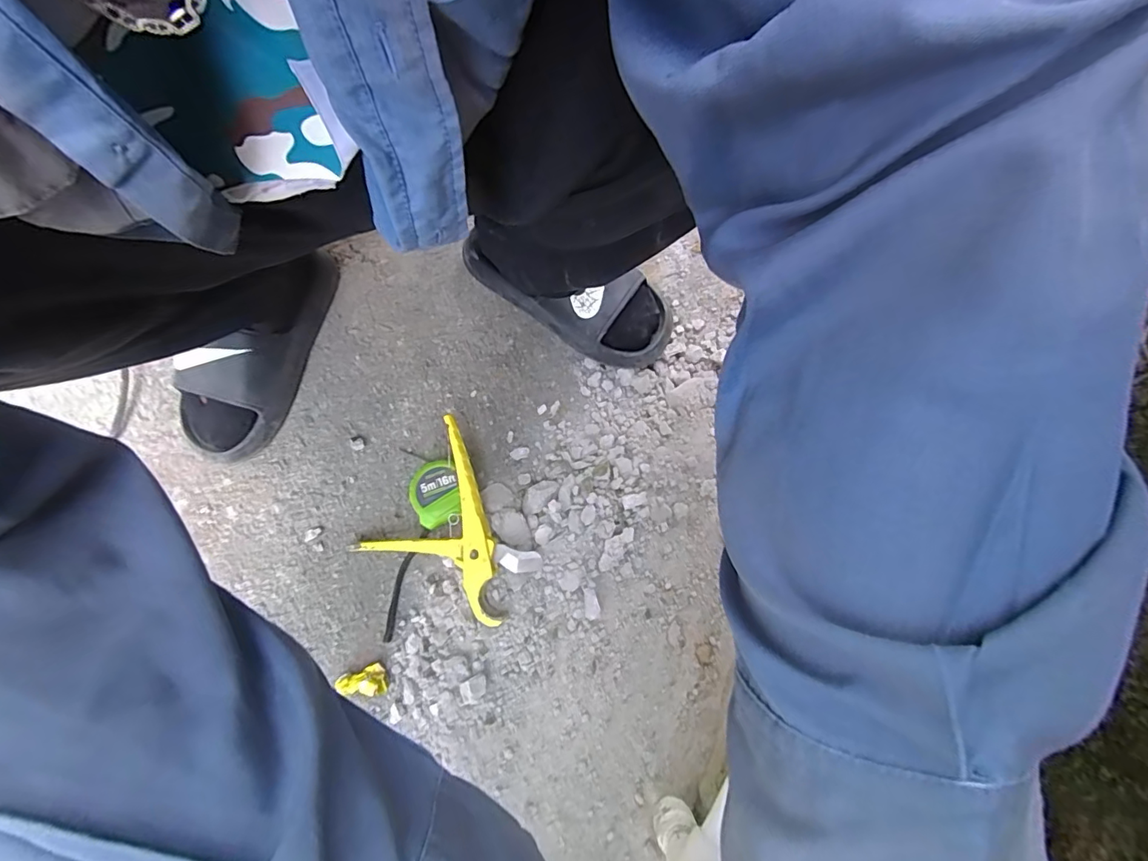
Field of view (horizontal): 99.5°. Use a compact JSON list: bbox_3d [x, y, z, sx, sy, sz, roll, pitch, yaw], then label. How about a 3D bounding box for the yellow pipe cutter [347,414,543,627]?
[{"bbox_3d":[-0.110,0.098,0.481,0.163,0.022,0.162,35,94,11],"label":"yellow pipe cutter"}]

